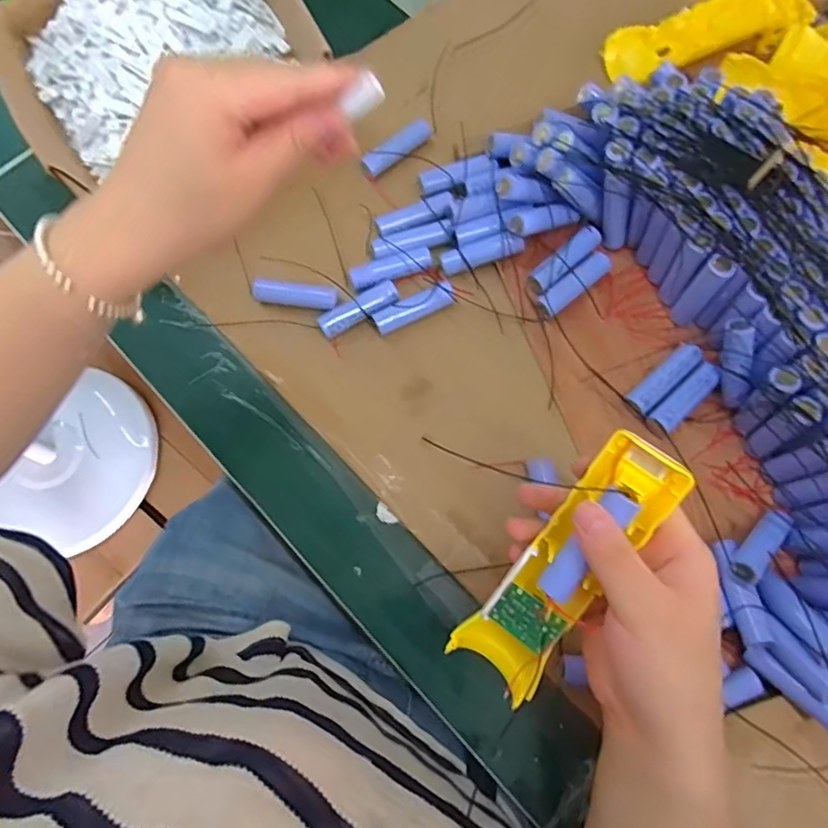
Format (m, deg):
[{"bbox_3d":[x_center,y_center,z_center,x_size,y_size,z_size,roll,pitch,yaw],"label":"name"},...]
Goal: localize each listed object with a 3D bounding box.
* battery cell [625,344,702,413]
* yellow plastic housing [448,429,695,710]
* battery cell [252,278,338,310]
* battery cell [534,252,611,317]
[{"bbox_3d":[0.182,-0.025,0.422,0.064,0.018,0.018,-41,79,-11],"label":"battery cell"},{"bbox_3d":[0.079,0.083,0.301,0.044,0.020,0.156,35,106,9],"label":"yellow plastic housing"},{"bbox_3d":[-0.095,-0.095,0.460,0.068,0.015,0.020,9,75,2],"label":"battery cell"},{"bbox_3d":[0.125,-0.100,0.448,0.068,0.015,0.018,-40,78,-10],"label":"battery cell"}]

